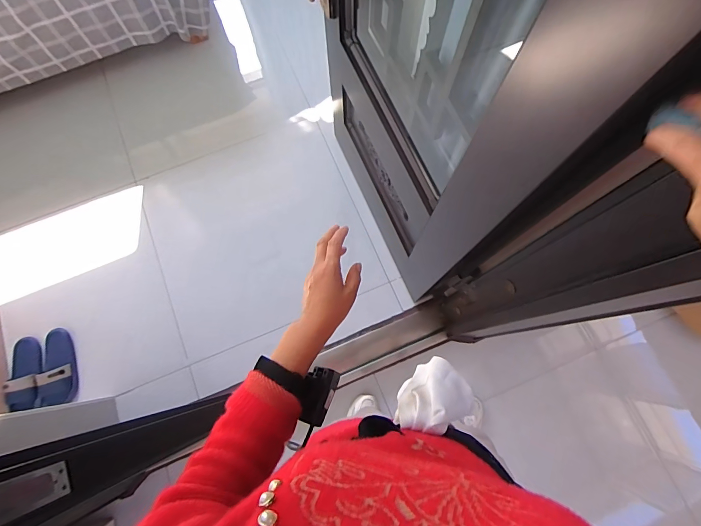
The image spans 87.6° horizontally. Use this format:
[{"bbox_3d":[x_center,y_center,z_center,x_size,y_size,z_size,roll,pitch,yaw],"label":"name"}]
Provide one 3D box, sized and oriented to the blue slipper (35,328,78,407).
[{"bbox_3d":[-1.029,0.368,1.292,0.082,0.099,0.258,1,88,1],"label":"blue slipper"}]

